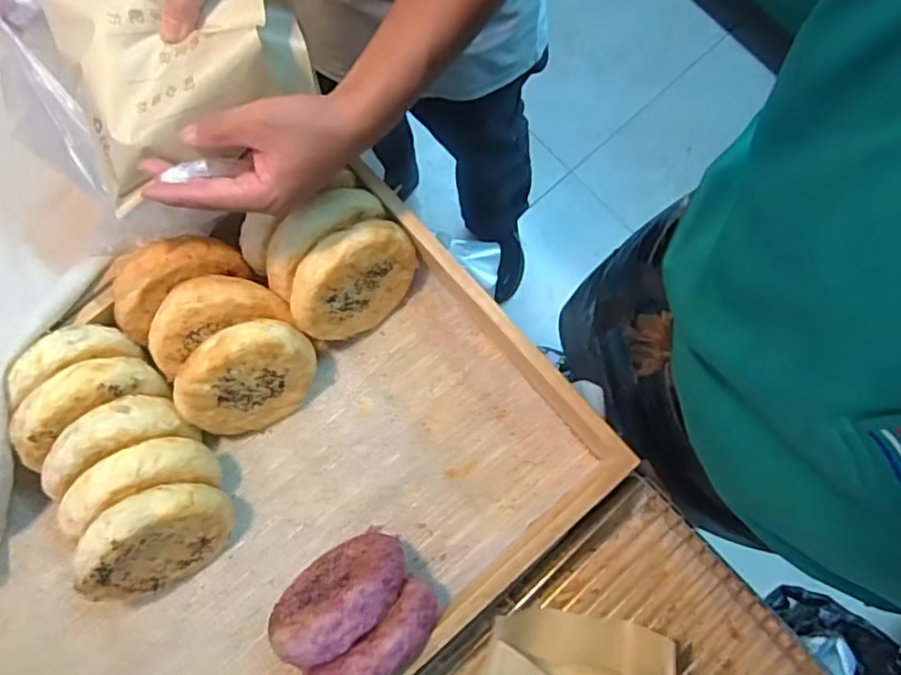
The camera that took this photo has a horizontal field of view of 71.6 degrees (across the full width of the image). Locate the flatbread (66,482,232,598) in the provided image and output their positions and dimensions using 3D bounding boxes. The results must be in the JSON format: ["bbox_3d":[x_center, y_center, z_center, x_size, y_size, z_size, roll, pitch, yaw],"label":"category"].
[{"bbox_3d":[-0.238,0.167,0.509,0.028,0.116,0.113,49,116,33],"label":"flatbread"}]

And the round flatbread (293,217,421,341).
[{"bbox_3d":[-0.083,-0.049,0.543,0.114,0.107,0.032,-40,63,-4],"label":"round flatbread"}]

